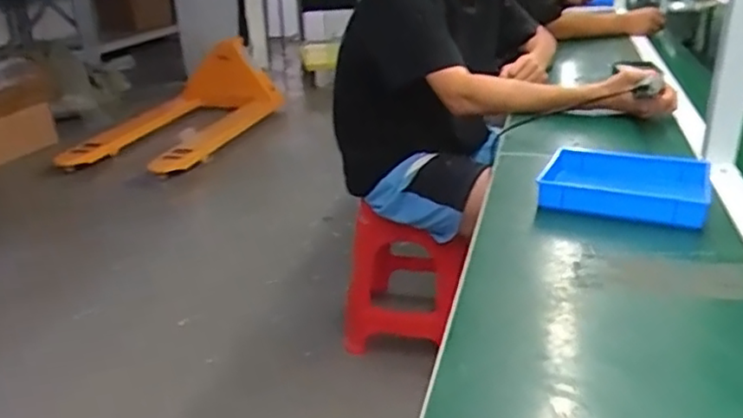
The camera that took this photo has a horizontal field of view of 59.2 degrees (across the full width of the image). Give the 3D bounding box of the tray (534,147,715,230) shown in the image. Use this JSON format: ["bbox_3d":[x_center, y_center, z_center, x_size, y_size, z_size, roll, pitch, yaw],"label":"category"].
[{"bbox_3d":[0.327,-0.029,0.853,0.194,0.045,0.150,8,26,21],"label":"tray"}]

